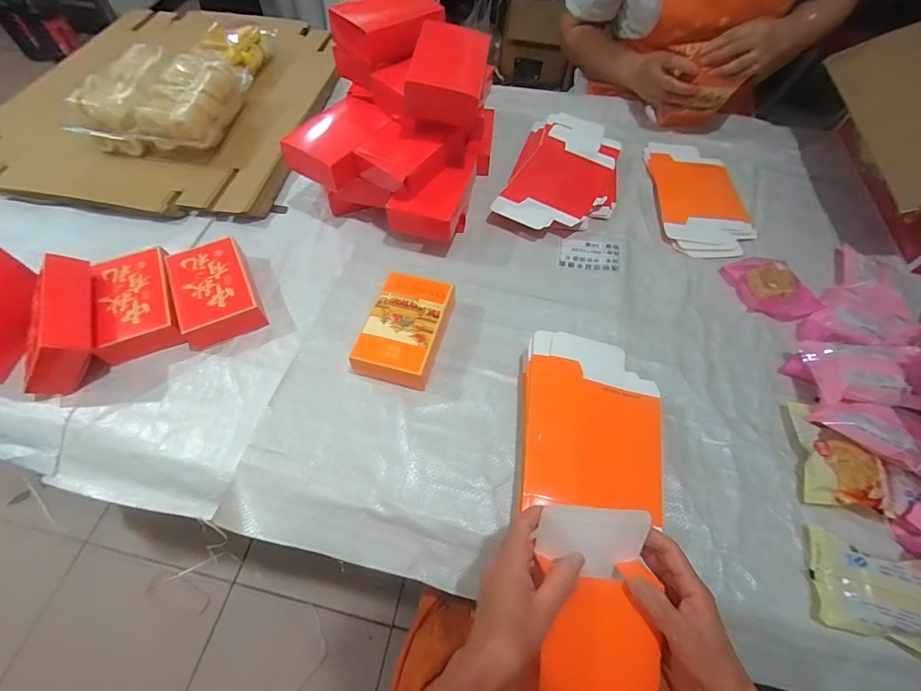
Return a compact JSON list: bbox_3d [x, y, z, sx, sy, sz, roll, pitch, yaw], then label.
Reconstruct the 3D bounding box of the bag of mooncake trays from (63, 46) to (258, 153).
[{"bbox_3d":[-0.524,-0.439,0.740,0.206,0.092,0.206,12,60,5],"label":"bag of mooncake trays"}]

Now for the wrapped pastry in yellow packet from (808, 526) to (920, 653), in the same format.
[{"bbox_3d":[0.442,0.257,0.421,0.131,0.030,0.091,18,60,9],"label":"wrapped pastry in yellow packet"}]

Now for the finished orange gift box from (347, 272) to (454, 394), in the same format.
[{"bbox_3d":[-0.074,-0.021,0.568,0.106,0.051,0.165,15,60,7],"label":"finished orange gift box"}]

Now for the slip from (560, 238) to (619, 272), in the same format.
[{"bbox_3d":[0.215,-0.154,0.681,0.094,0.004,0.083,9,56,14],"label":"slip"}]

